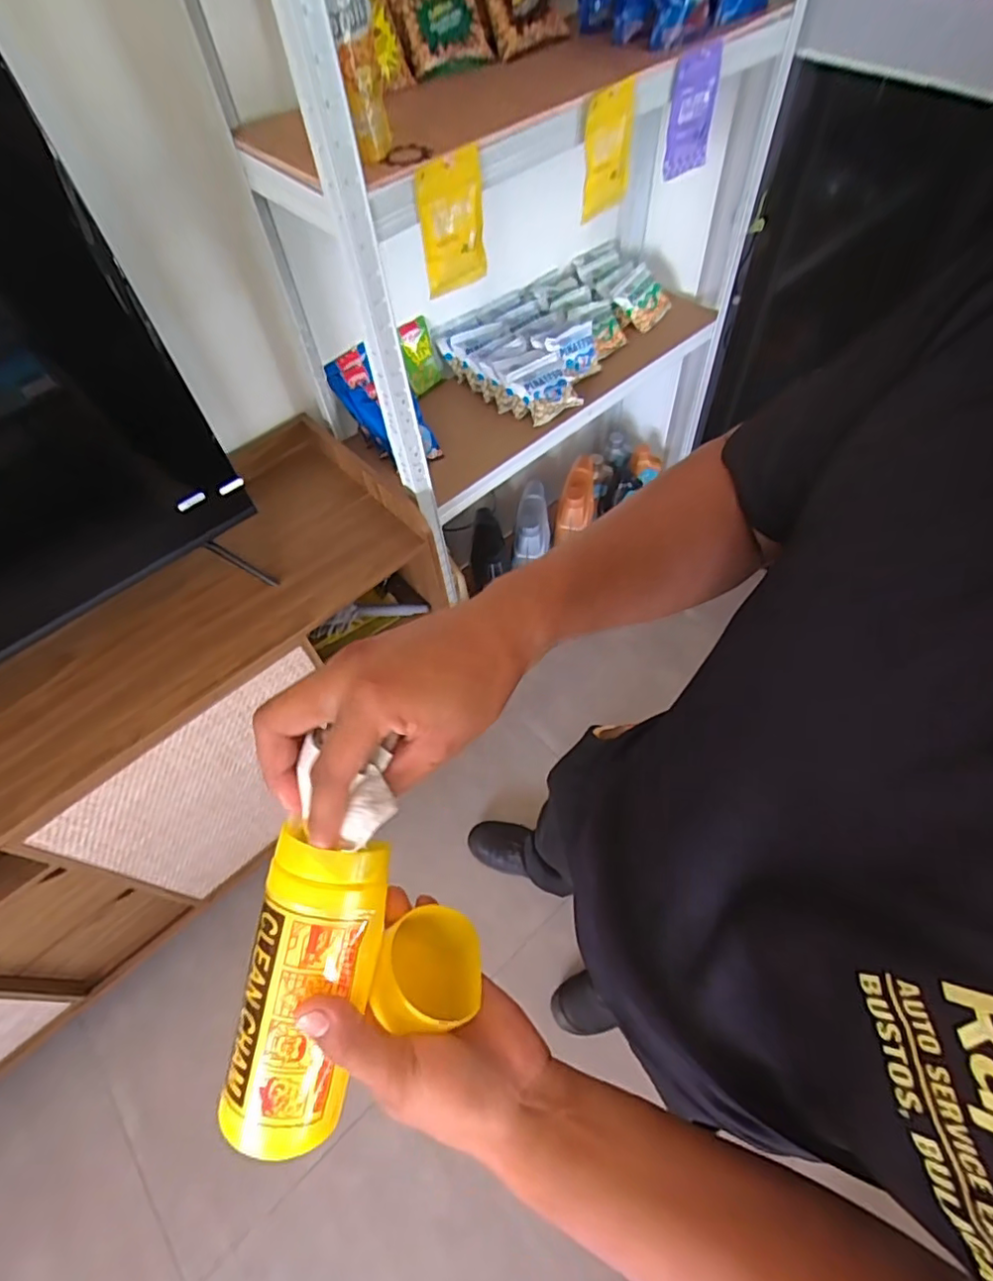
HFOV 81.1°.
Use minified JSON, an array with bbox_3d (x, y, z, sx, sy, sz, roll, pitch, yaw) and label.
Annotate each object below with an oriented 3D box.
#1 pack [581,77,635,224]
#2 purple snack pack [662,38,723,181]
[{"bbox_3d":[0.159,-0.697,0.838,0.103,0.181,0.022,-41,76,-12],"label":"pack"},{"bbox_3d":[0.304,-0.819,0.911,0.115,0.155,0.018,-39,64,-17],"label":"purple snack pack"}]

